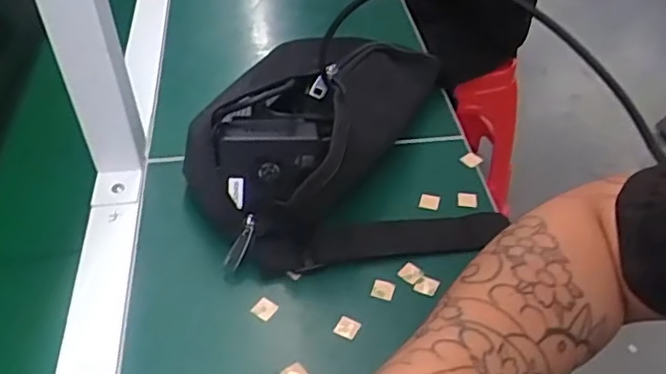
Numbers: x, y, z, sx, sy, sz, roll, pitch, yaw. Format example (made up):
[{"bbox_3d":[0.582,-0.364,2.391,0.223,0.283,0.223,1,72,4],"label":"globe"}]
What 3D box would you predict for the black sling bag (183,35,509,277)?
[{"bbox_3d":[0.003,-0.045,0.528,0.250,0.090,0.228,-6,45,-10],"label":"black sling bag"}]

